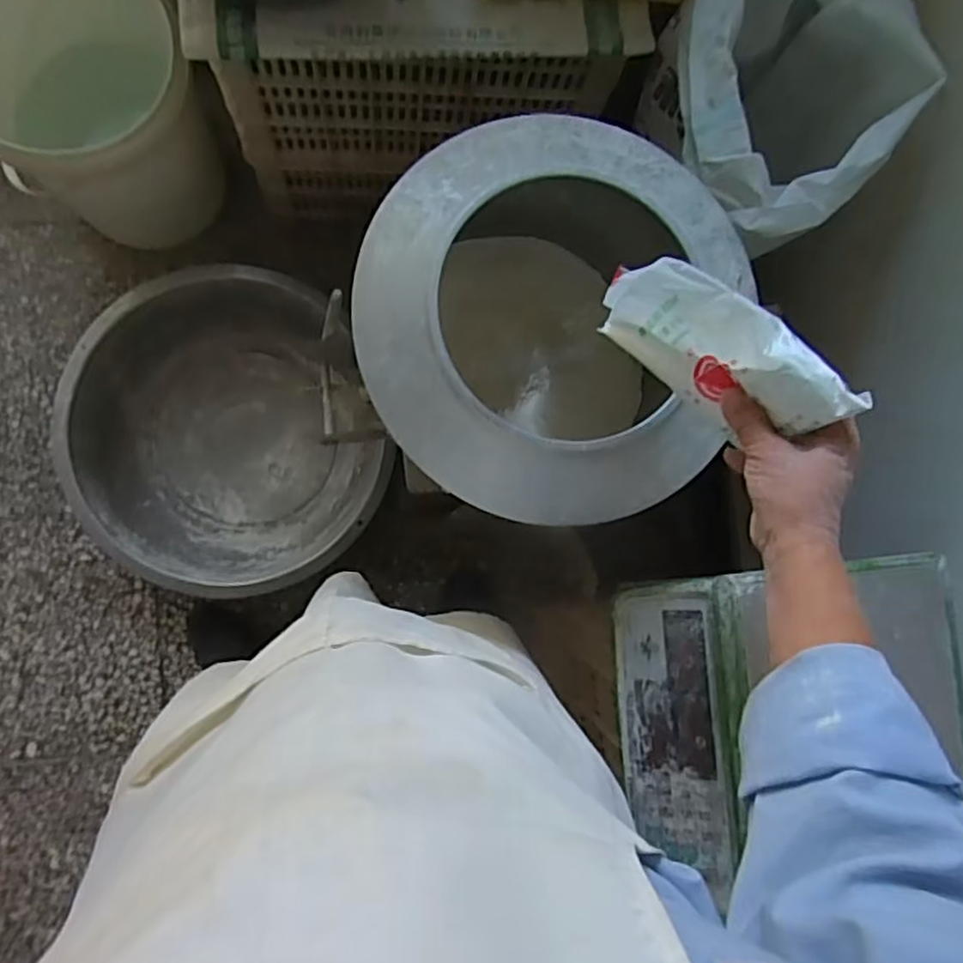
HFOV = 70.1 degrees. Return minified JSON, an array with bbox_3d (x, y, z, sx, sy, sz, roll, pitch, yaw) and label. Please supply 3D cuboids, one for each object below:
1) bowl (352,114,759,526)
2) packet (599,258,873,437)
[{"bbox_3d":[0.048,-0.144,0.714,0.332,0.285,0.352,0,87,-7],"label":"bowl"},{"bbox_3d":[0.160,-0.089,0.471,0.160,0.106,0.048,43,83,-3],"label":"packet"}]

